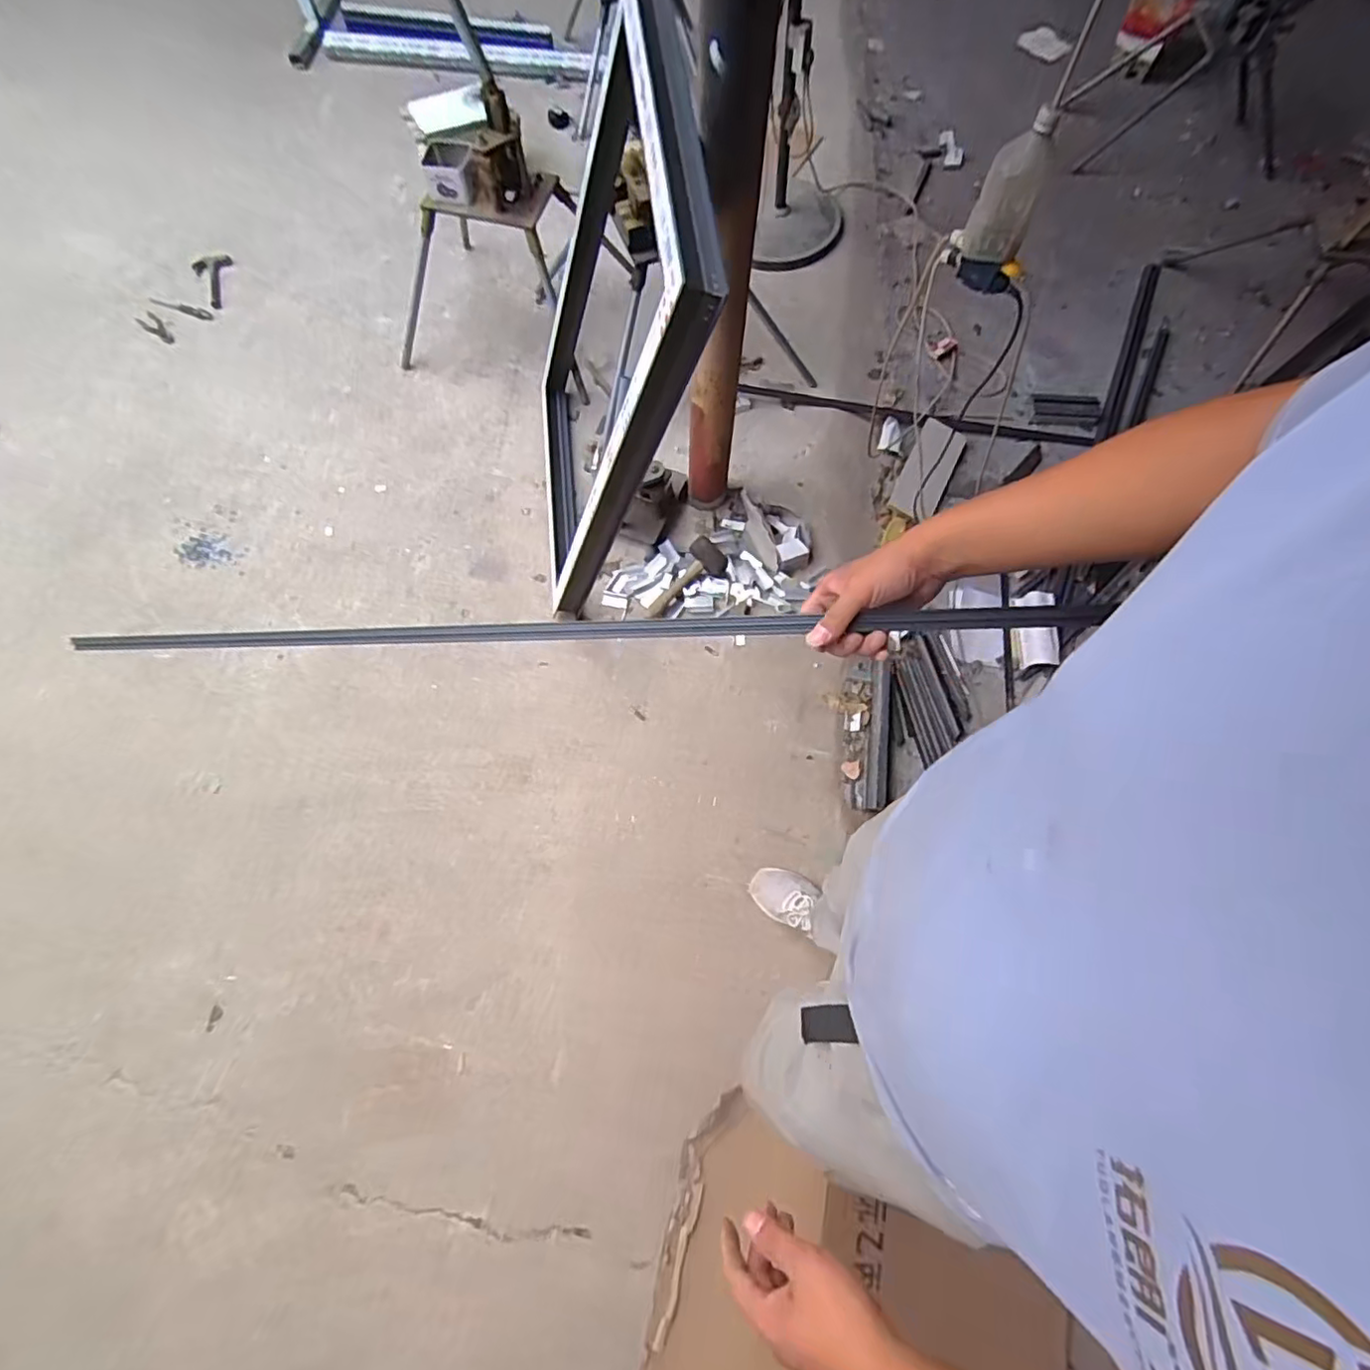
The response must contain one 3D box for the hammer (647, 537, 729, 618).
[{"bbox_3d":[-0.007,-0.275,1.624,0.247,0.079,0.118,-45,78,4],"label":"hammer"}]

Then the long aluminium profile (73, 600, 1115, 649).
[{"bbox_3d":[-0.235,-0.059,0.677,1.202,0.027,0.027,0,72,16],"label":"long aluminium profile"}]

